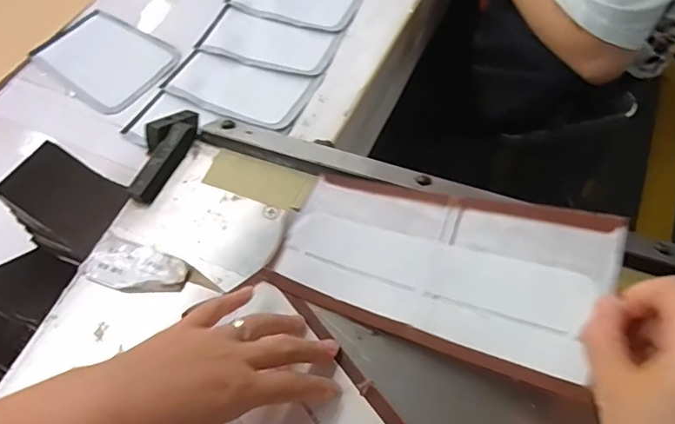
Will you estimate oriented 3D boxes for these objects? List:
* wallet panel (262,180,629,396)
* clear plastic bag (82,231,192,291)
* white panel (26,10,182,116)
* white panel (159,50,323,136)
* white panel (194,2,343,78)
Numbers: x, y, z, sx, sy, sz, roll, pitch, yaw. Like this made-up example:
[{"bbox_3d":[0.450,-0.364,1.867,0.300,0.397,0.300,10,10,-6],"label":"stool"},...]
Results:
[{"bbox_3d":[0.059,0.035,0.336,0.218,0.031,0.099,14,80,31],"label":"wallet panel"},{"bbox_3d":[-0.151,0.042,0.372,0.078,0.009,0.039,16,62,12],"label":"clear plastic bag"},{"bbox_3d":[-0.324,-0.214,0.679,0.203,0.014,0.128,32,67,19],"label":"white panel"},{"bbox_3d":[-0.126,-0.158,0.632,0.188,0.011,0.093,19,63,14],"label":"white panel"},{"bbox_3d":[-0.094,-0.230,0.664,0.186,0.008,0.086,17,63,12],"label":"white panel"}]

